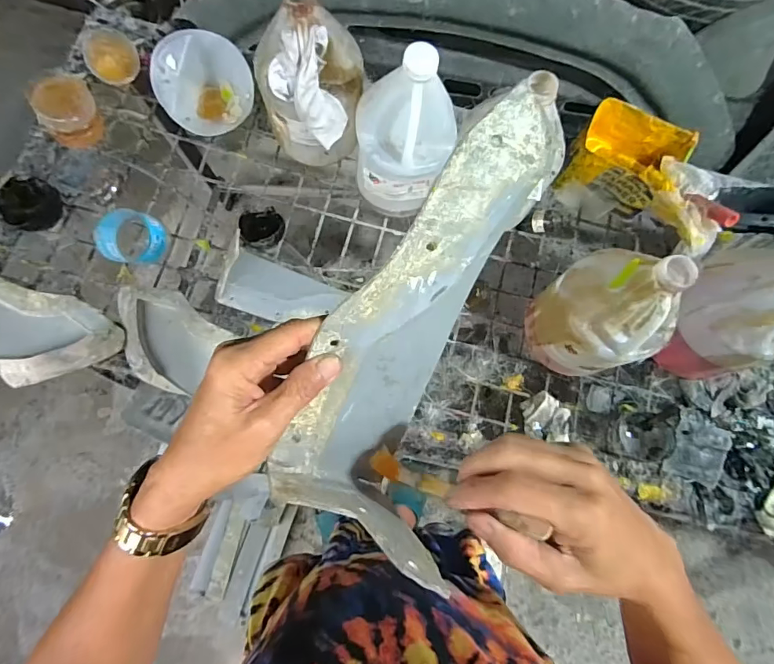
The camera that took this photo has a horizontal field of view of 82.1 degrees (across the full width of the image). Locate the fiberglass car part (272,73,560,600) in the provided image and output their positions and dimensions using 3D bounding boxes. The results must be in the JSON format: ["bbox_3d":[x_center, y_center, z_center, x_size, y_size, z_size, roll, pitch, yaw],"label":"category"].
[{"bbox_3d":[0.028,0.001,0.263,0.114,0.094,0.276,26,104,5],"label":"fiberglass car part"}]

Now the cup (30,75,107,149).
[{"bbox_3d":[-0.517,-0.360,0.720,0.095,0.076,0.097,-37,80,-9],"label":"cup"}]

